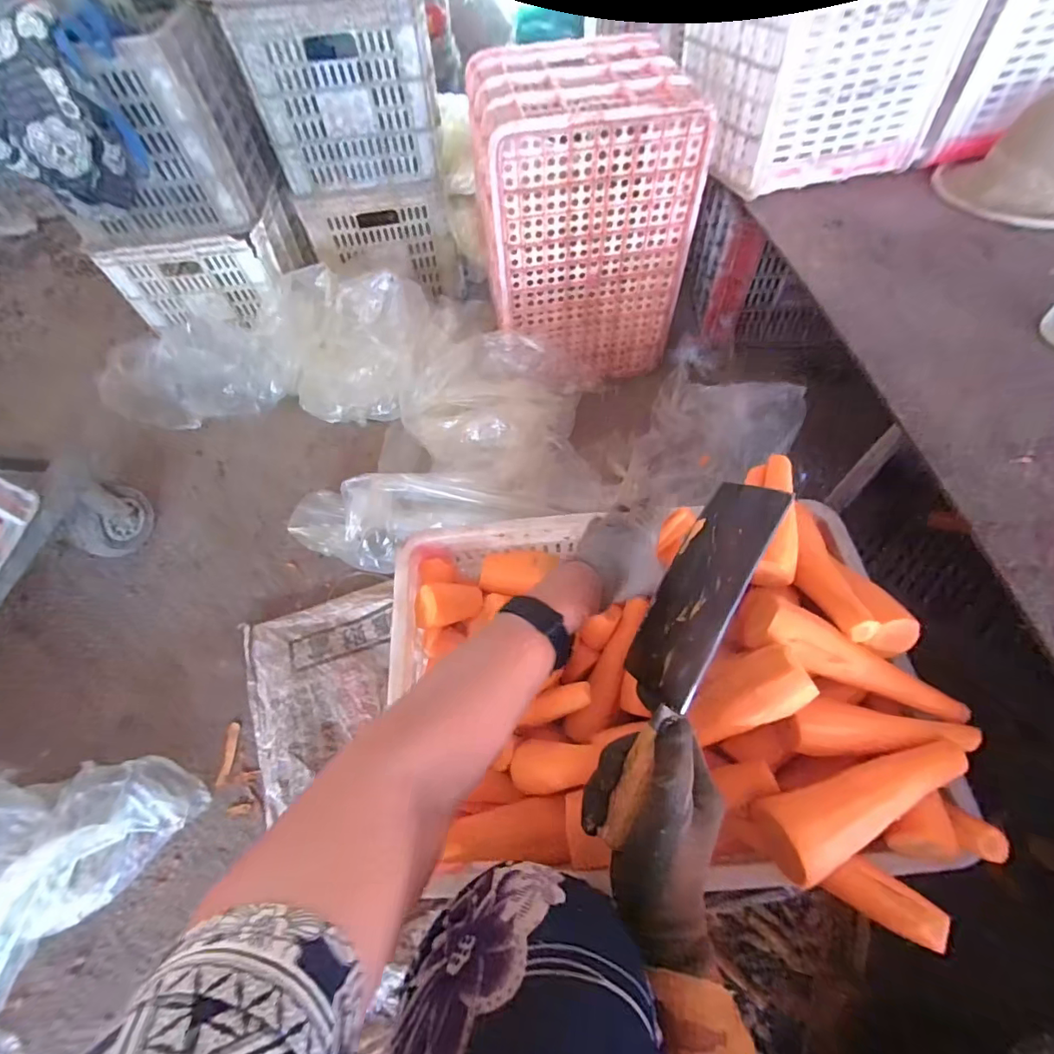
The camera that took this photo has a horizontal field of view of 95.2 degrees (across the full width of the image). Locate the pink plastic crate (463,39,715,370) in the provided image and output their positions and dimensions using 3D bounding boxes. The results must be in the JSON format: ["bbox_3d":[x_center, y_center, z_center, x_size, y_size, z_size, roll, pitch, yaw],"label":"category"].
[{"bbox_3d":[0.095,-0.566,0.925,0.329,0.447,0.276,-12,58,-3],"label":"pink plastic crate"}]

